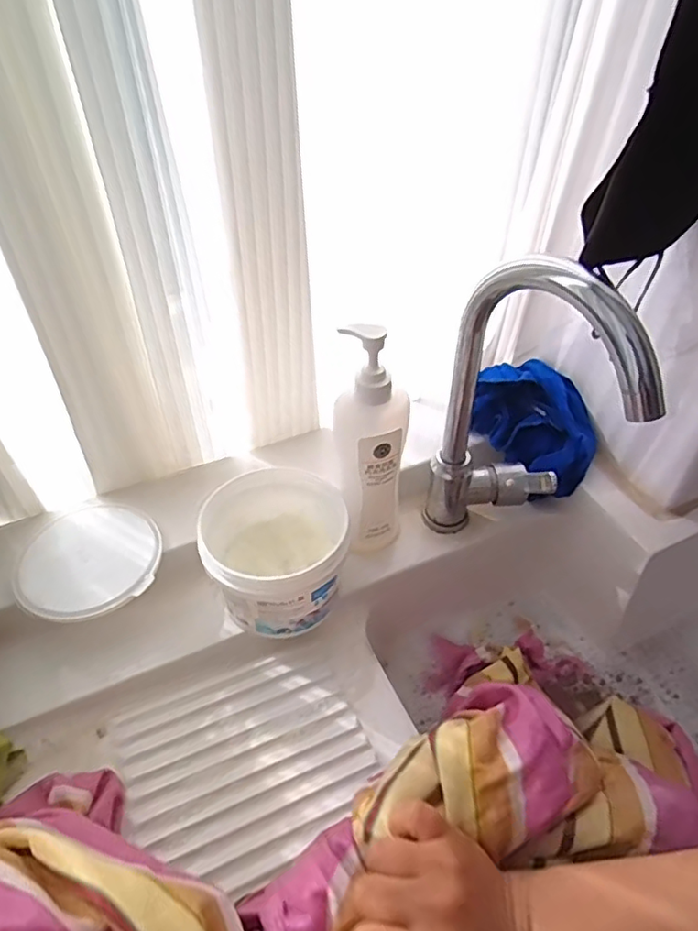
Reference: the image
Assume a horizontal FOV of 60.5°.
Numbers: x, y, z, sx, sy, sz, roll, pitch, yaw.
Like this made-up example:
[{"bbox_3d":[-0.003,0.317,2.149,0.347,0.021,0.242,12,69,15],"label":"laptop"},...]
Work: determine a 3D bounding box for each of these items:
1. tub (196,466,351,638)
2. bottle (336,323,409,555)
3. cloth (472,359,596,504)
[{"bbox_3d":[-0.062,0.085,0.541,0.115,0.108,0.125,0,46,0],"label":"tub"},{"bbox_3d":[0.020,-0.013,0.531,0.061,0.225,0.049,2,46,1],"label":"bottle"},{"bbox_3d":[0.196,-0.048,0.652,0.141,0.074,0.139,12,47,11],"label":"cloth"}]

